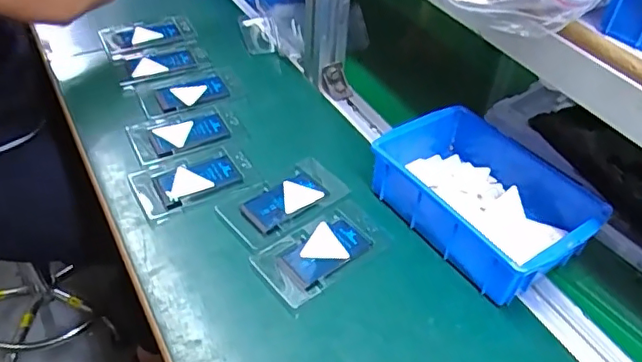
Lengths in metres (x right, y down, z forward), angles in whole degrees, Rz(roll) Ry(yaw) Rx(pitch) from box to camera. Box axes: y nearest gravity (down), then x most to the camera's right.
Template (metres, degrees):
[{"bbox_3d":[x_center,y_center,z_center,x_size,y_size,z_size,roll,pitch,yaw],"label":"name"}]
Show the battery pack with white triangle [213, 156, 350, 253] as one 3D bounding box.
[{"bbox_3d":[-0.036,0.017,0.584,0.131,0.011,0.072,-26,52,-28],"label":"battery pack with white triangle"}]

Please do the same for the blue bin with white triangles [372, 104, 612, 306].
[{"bbox_3d":[0.164,0.012,0.559,0.149,0.067,0.201,-26,51,-28],"label":"blue bin with white triangles"}]

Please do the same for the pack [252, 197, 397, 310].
[{"bbox_3d":[0.001,0.067,0.538,0.121,0.009,0.070,-25,51,-28],"label":"pack"}]

